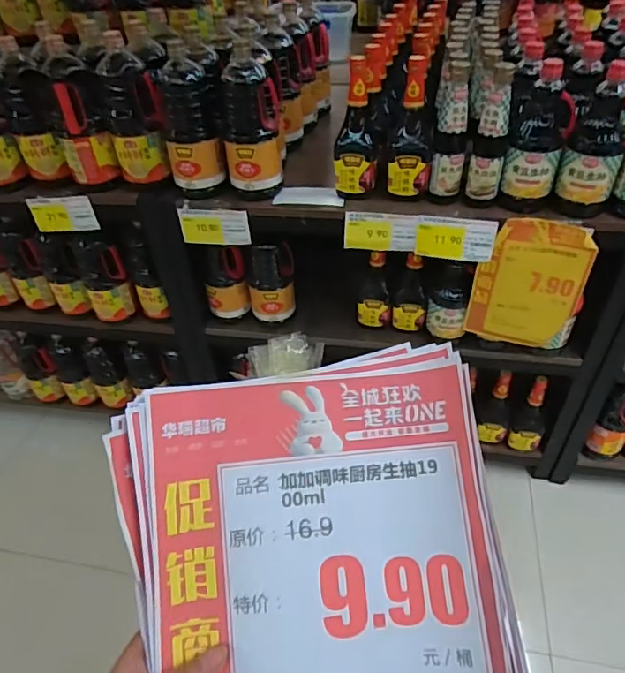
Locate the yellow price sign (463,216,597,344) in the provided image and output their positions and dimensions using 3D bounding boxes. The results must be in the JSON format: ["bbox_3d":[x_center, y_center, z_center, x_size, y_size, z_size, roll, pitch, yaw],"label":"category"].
[{"bbox_3d":[0.443,-0.101,1.071,0.198,0.294,0.030,5,44,9],"label":"yellow price sign"}]

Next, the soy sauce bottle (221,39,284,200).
[{"bbox_3d":[-0.121,-0.405,1.021,0.113,0.260,0.092,-6,43,-2],"label":"soy sauce bottle"}]

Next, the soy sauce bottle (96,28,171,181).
[{"bbox_3d":[-0.360,-0.452,1.046,0.107,0.262,0.095,-16,45,-13],"label":"soy sauce bottle"}]

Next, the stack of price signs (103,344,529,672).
[{"bbox_3d":[0.010,0.169,0.300,0.210,0.036,0.300,-9,80,-2],"label":"stack of price signs"}]

